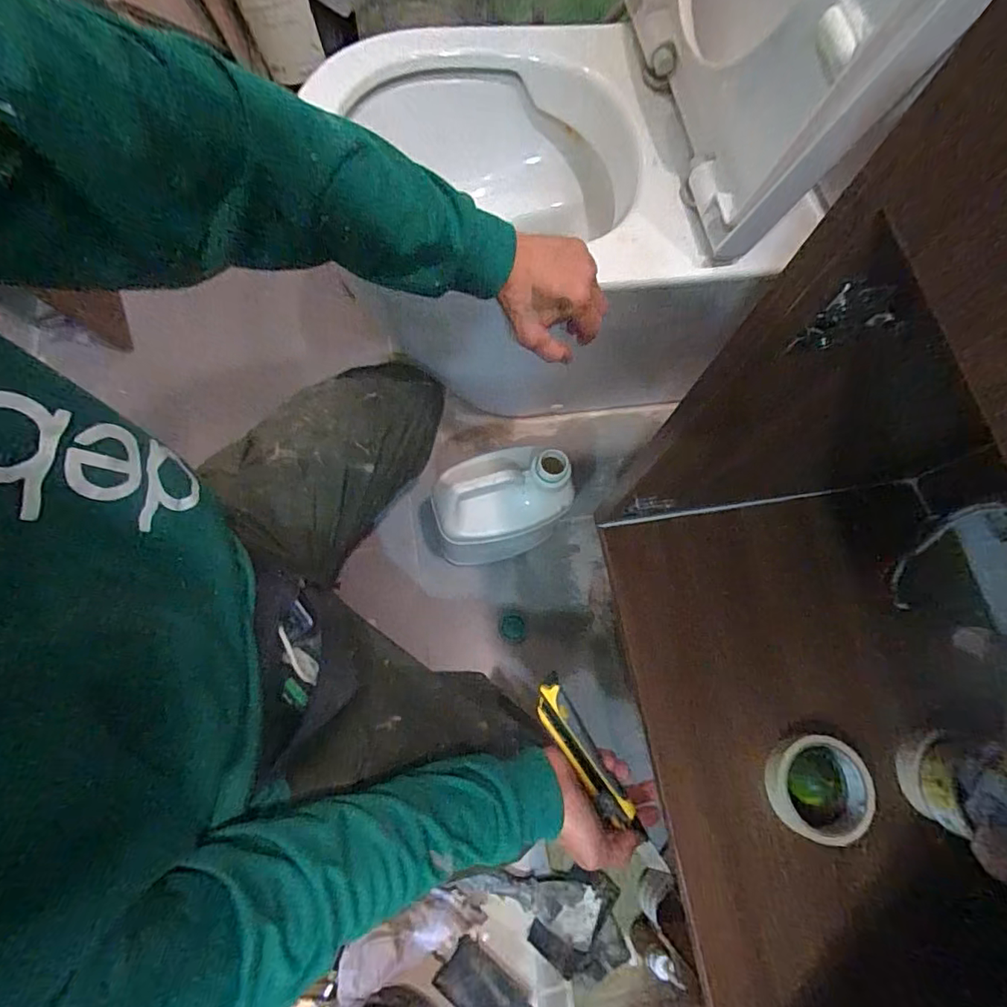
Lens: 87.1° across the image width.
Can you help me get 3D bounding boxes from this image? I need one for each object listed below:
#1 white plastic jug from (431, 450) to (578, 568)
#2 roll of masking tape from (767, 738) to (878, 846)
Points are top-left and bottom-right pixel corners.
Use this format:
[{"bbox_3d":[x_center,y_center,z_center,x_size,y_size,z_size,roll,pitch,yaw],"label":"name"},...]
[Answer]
[{"bbox_3d":[-0.006,0.012,0.742,0.180,0.248,0.114,-8,72,-5],"label":"white plastic jug"},{"bbox_3d":[0.312,0.281,0.523,0.096,0.023,0.093,1,72,-3],"label":"roll of masking tape"}]

